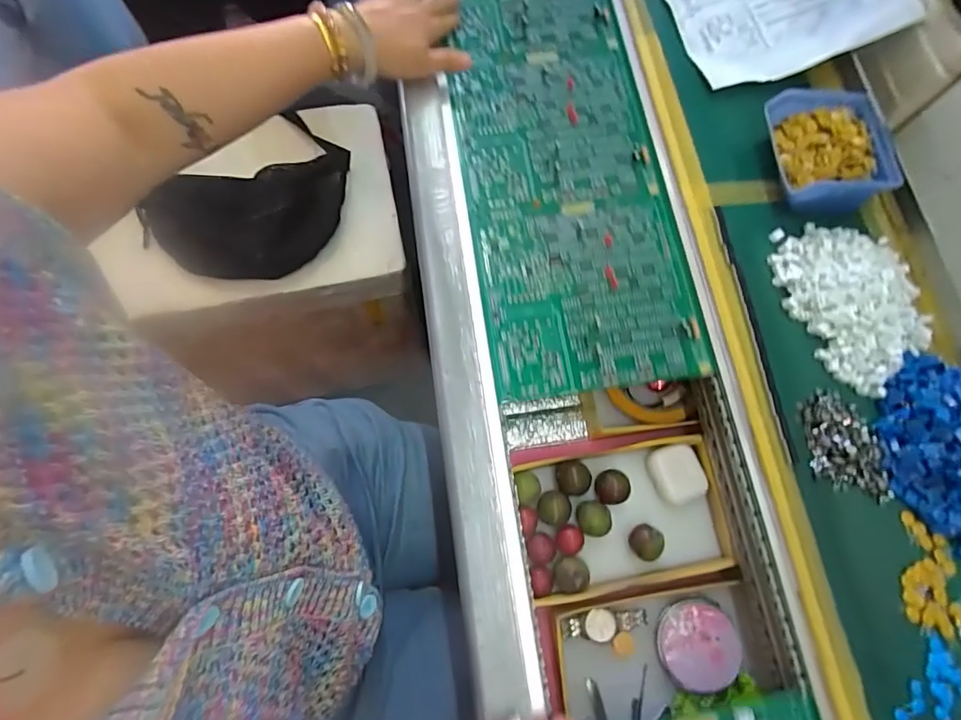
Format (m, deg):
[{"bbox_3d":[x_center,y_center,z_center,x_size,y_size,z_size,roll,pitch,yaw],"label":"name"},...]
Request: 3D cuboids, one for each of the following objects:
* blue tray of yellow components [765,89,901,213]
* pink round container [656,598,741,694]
[{"bbox_3d":[0.316,-0.188,0.450,0.100,0.041,0.103,-6,74,-2],"label":"blue tray of yellow components"},{"bbox_3d":[0.186,0.243,0.424,0.065,0.011,0.067,0,72,-1],"label":"pink round container"}]

